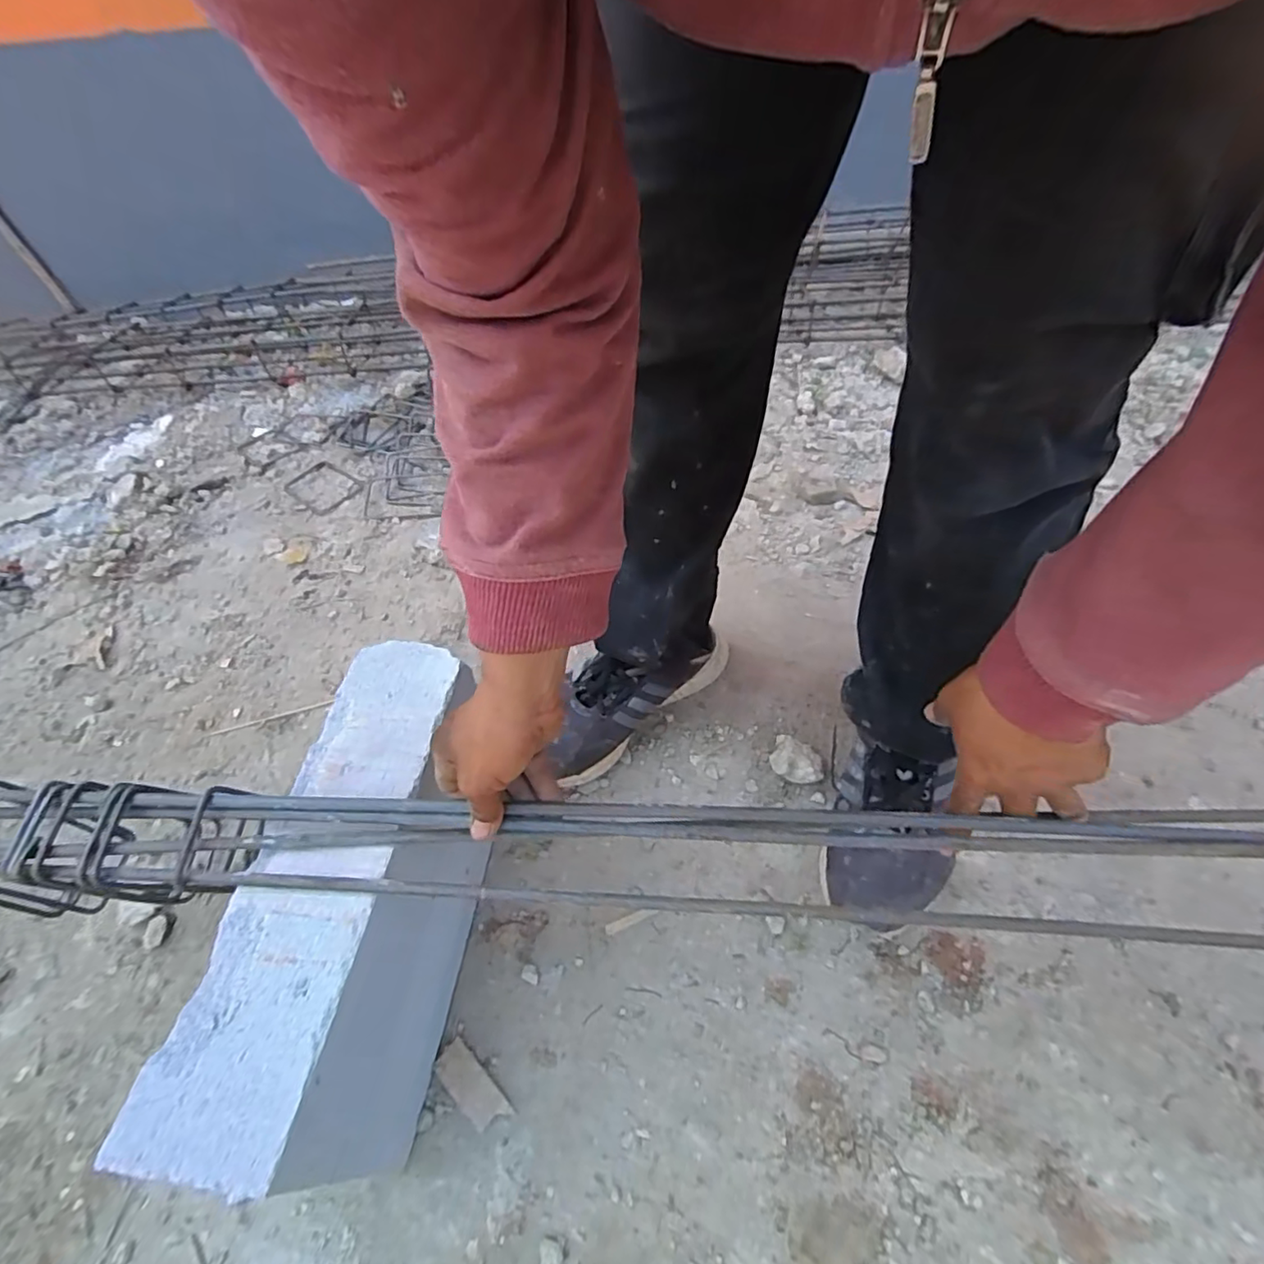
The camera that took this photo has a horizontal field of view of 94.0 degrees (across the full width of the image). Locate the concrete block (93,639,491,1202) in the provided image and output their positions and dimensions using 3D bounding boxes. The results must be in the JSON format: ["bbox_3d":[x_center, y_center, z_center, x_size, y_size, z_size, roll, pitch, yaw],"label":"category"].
[{"bbox_3d":[-0.206,0.208,0.490,0.101,0.208,0.353,2,51,7],"label":"concrete block"}]

